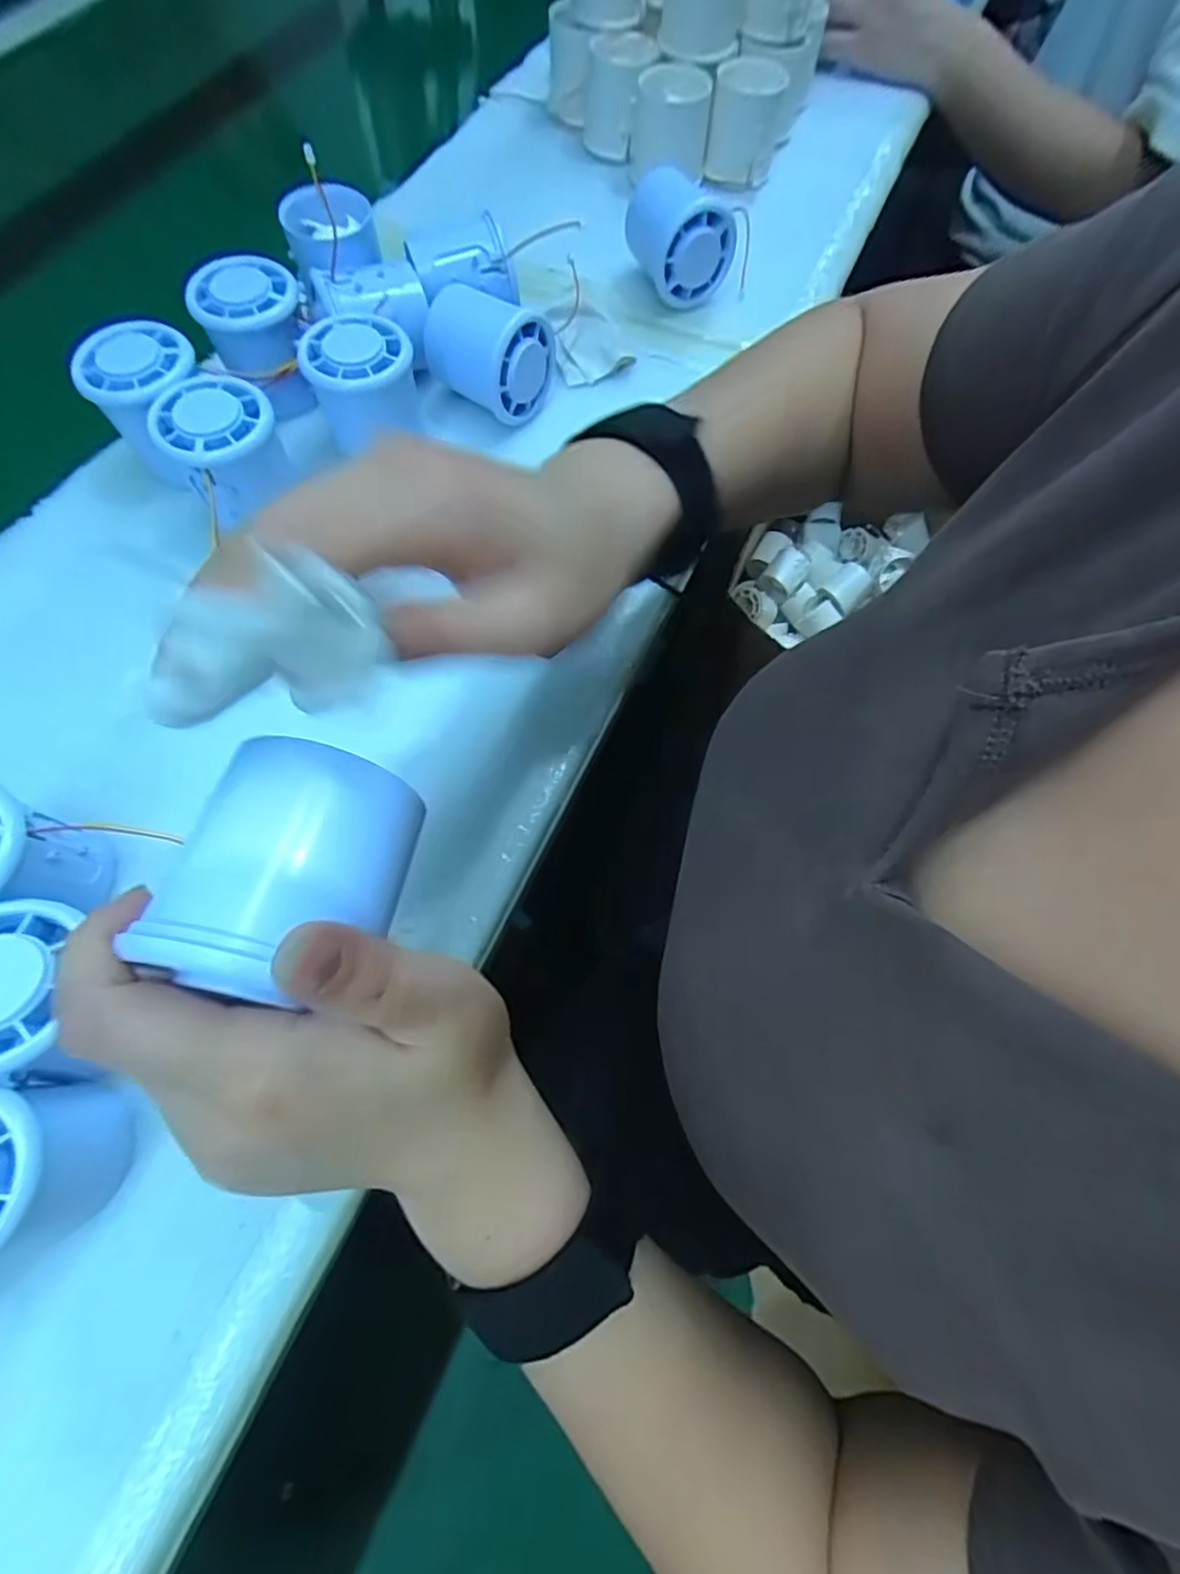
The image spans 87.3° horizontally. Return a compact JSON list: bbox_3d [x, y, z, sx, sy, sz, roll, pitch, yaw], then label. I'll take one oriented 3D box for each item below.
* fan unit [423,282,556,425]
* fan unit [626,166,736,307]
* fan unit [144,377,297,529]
[{"bbox_3d":[-0.058,-0.255,0.361,0.069,0.050,0.050,35,72,11],"label":"fan unit"},{"bbox_3d":[0.058,-0.367,0.408,0.046,0.055,0.072,-23,71,-10],"label":"fan unit"},{"bbox_3d":[-0.182,-0.167,0.319,0.052,0.056,0.054,1,69,-2],"label":"fan unit"}]

